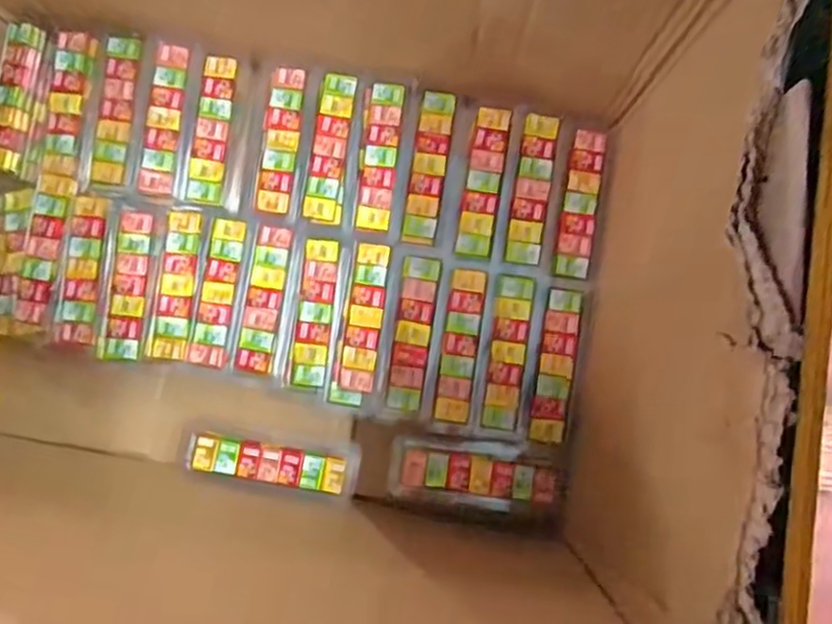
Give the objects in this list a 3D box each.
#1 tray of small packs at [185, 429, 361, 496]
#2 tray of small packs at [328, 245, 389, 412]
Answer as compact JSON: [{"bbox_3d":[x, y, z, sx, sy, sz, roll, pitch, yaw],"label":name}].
[{"bbox_3d":[-0.115,0.123,0.549,0.132,0.053,0.035,7,86,-1],"label":"tray of small packs"},{"bbox_3d":[-0.044,0.010,0.540,0.033,0.012,0.128,9,86,-1],"label":"tray of small packs"}]

